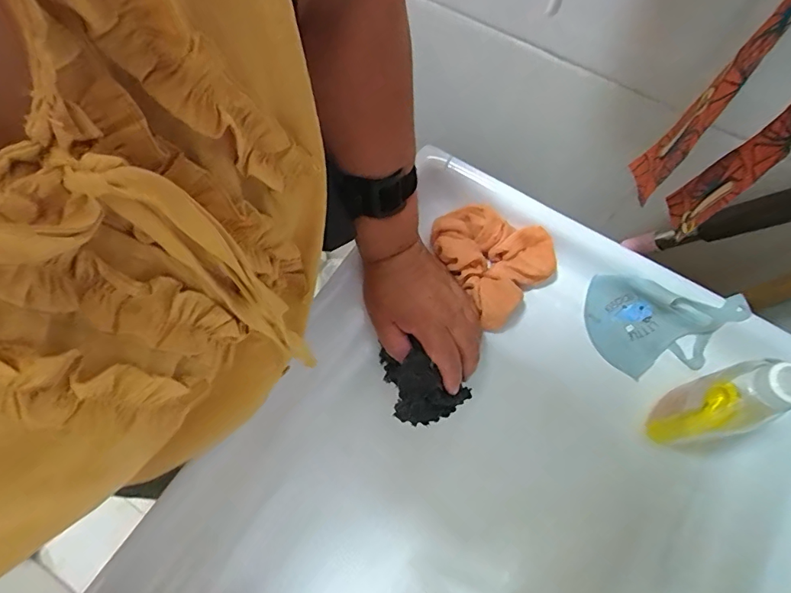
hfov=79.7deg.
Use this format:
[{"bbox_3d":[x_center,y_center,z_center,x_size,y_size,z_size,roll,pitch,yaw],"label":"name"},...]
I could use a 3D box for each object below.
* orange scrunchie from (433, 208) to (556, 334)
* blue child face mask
[{"bbox_3d":[0.096,-0.045,0.470,0.093,0.036,0.118,-36,72,-15],"label":"orange scrunchie"},{"bbox_3d":[0.246,0.031,0.447,0.126,0.017,0.087,12,102,20],"label":"blue child face mask"}]

